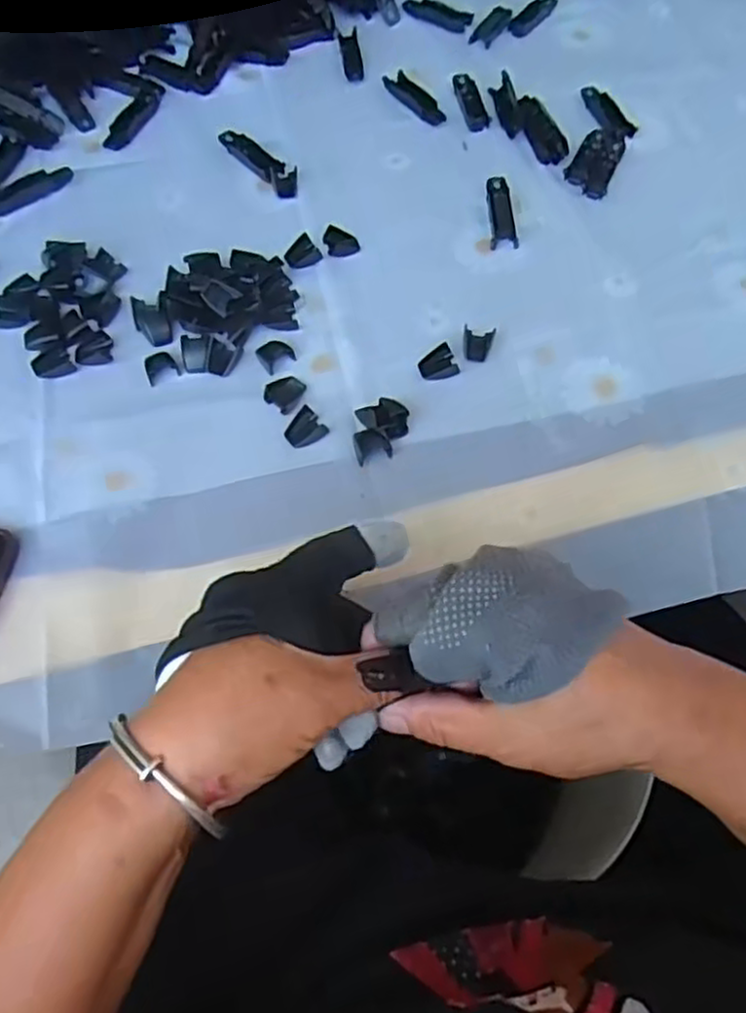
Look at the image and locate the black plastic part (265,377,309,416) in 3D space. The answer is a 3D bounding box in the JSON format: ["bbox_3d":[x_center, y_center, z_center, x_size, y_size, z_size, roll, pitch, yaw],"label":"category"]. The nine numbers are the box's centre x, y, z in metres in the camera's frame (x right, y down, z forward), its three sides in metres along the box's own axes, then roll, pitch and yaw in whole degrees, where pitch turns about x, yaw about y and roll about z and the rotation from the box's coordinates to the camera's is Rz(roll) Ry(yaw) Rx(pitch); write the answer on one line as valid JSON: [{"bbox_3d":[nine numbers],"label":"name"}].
[{"bbox_3d":[-0.052,-0.069,0.424,0.020,0.007,0.023,28,66,13],"label":"black plastic part"}]

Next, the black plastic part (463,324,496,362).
[{"bbox_3d":[0.064,-0.101,0.443,0.019,0.005,0.025,13,63,6],"label":"black plastic part"}]

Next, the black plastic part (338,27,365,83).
[{"bbox_3d":[-0.017,-0.372,0.586,0.016,0.004,0.062,-7,63,-4],"label":"black plastic part"}]

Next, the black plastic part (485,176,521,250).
[{"bbox_3d":[0.090,-0.209,0.500,0.018,0.007,0.067,0,63,0],"label":"black plastic part"}]

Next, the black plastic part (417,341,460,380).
[{"bbox_3d":[0.040,-0.088,0.437,0.023,0.008,0.021,-17,64,-9],"label":"black plastic part"}]

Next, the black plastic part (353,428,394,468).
[{"bbox_3d":[0.000,-0.036,0.409,0.021,0.006,0.020,-12,63,-6],"label":"black plastic part"}]

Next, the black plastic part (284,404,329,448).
[{"bbox_3d":[-0.040,-0.046,0.414,0.022,0.007,0.019,-34,68,-16],"label":"black plastic part"}]

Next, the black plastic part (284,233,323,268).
[{"bbox_3d":[-0.047,-0.170,0.478,0.023,0.009,0.019,-35,68,-17],"label":"black plastic part"}]

